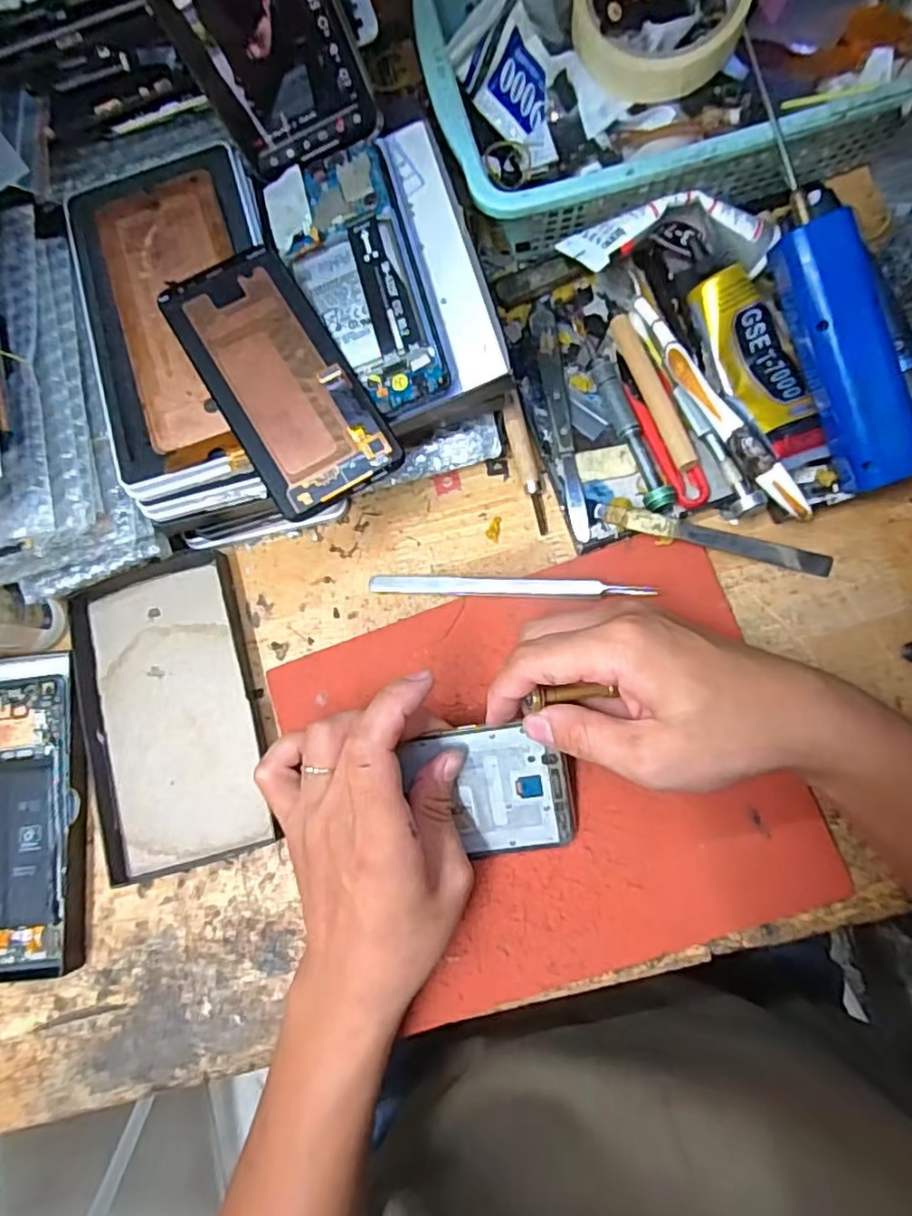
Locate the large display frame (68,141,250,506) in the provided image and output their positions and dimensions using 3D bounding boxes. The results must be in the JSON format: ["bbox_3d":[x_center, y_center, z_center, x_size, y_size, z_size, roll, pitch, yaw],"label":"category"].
[{"bbox_3d":[-0.146,-0.152,0.334,0.091,0.011,0.179,-14,82,4],"label":"large display frame"}]

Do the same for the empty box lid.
[{"bbox_3d":[-0.167,0.060,0.380,0.103,0.020,0.178,-14,79,5],"label":"empty box lid"}]

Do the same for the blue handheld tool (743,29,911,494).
[{"bbox_3d":[0.180,-0.157,0.311,0.033,0.023,0.203,-22,96,2],"label":"blue handheld tool"}]

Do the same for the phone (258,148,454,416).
[{"bbox_3d":[-0.052,-0.170,0.331,0.067,0.011,0.150,-17,81,3],"label":"phone"}]

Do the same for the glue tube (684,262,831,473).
[{"bbox_3d":[0.167,-0.130,0.349,0.040,0.022,0.111,-24,79,3],"label":"glue tube"}]

